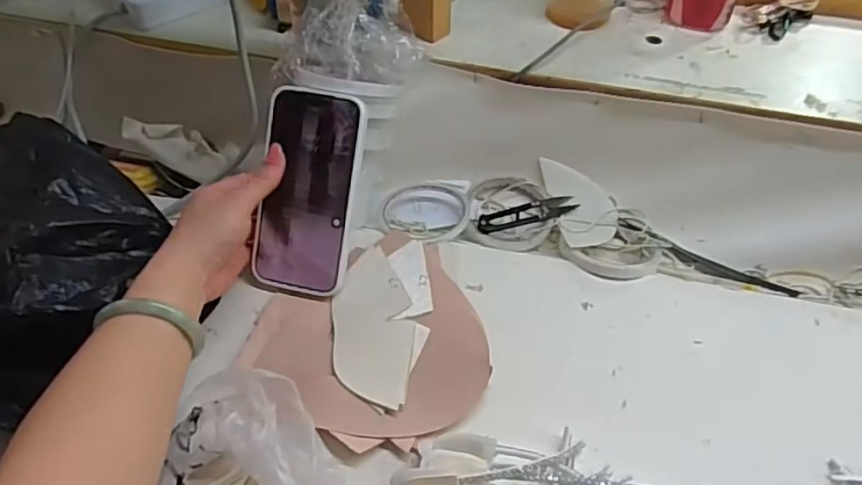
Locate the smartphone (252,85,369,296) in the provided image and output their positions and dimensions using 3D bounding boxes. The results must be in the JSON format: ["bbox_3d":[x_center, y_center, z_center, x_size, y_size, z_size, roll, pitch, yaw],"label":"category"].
[{"bbox_3d":[-0.102,-0.040,0.527,0.082,0.166,0.010,11,9,9],"label":"smartphone"}]

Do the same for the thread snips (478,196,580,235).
[{"bbox_3d":[0.092,-0.030,0.616,0.101,0.010,0.029,-13,50,-11],"label":"thread snips"}]

